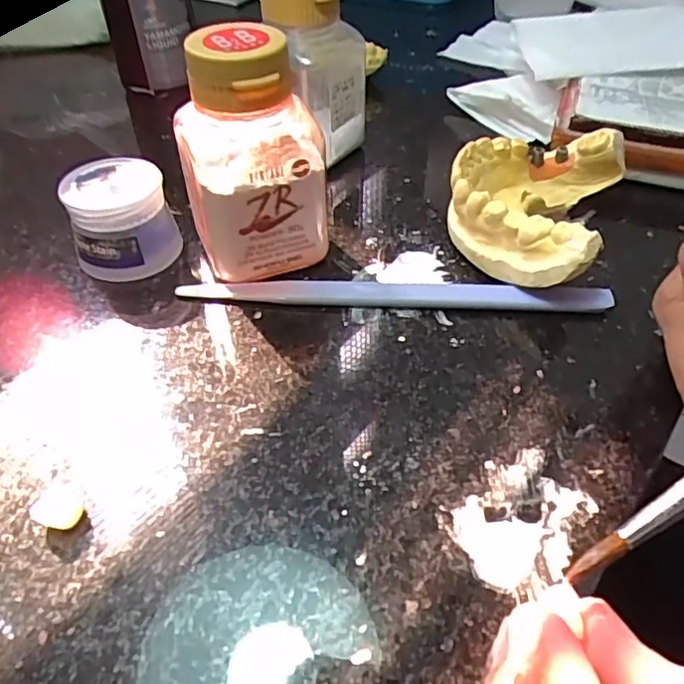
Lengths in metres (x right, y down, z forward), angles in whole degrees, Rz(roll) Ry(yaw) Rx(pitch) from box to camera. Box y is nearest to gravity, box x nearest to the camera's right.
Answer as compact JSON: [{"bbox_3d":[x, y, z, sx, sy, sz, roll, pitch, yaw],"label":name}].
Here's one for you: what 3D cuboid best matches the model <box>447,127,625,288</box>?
[{"bbox_3d":[0.063,-0.047,0.203,0.050,0.027,0.065,17,48,16],"label":"model"}]

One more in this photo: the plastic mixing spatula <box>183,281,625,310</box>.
[{"bbox_3d":[0.016,-0.016,0.193,0.138,0.006,0.008,3,45,2],"label":"plastic mixing spatula"}]

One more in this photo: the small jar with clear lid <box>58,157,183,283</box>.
[{"bbox_3d":[-0.075,-0.042,0.203,0.033,0.029,0.029,-16,47,-15],"label":"small jar with clear lid"}]

